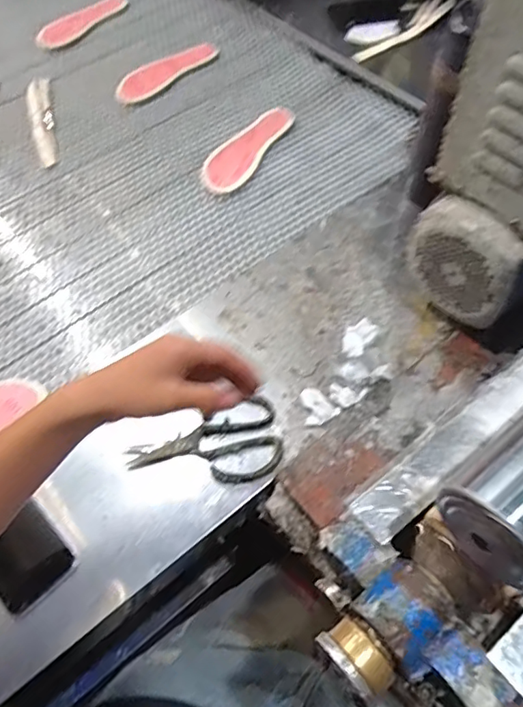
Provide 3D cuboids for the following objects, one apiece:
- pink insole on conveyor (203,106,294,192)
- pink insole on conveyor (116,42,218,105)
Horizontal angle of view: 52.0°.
[{"bbox_3d":[-0.024,-0.355,0.914,0.082,0.005,0.226,27,66,15],"label":"pink insole on conveyor"},{"bbox_3d":[-0.183,-0.540,1.020,0.219,0.010,0.073,-41,68,-18],"label":"pink insole on conveyor"}]

